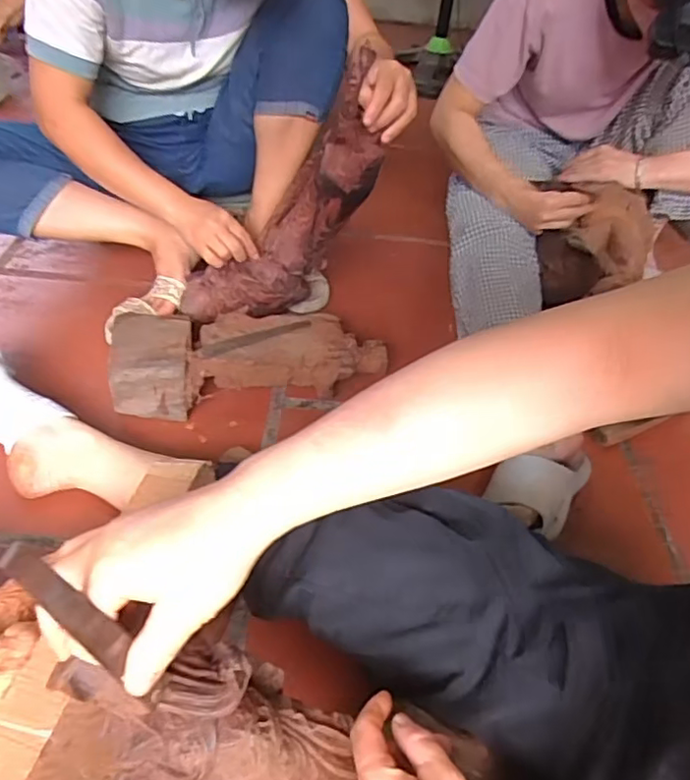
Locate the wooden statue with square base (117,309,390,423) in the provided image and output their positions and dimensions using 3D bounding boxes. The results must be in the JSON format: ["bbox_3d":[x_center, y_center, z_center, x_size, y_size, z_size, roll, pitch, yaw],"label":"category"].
[{"bbox_3d":[-0.128,-0.045,0.859,0.369,0.103,0.143,-4,44,-11],"label":"wooden statue with square base"}]

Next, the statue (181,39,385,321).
[{"bbox_3d":[-0.062,-0.253,0.861,0.151,0.436,0.098,29,38,-22],"label":"statue"}]

